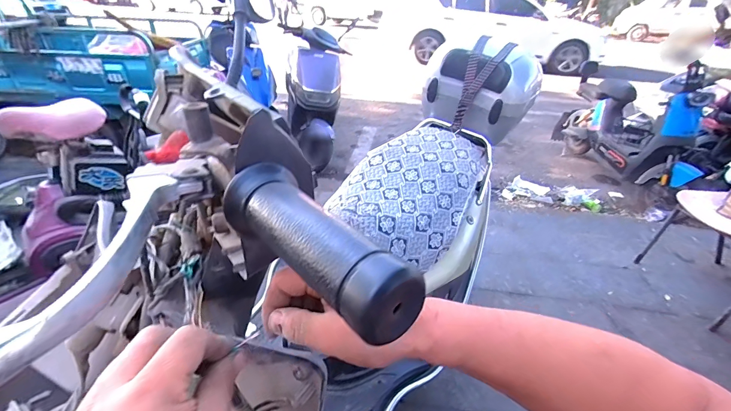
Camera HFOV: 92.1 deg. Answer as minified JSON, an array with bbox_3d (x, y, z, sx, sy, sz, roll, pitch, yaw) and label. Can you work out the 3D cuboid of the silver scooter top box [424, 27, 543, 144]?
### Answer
[{"bbox_3d":[0.390,-0.403,1.201,0.316,0.276,0.248,26,38,31],"label":"silver scooter top box"}]

